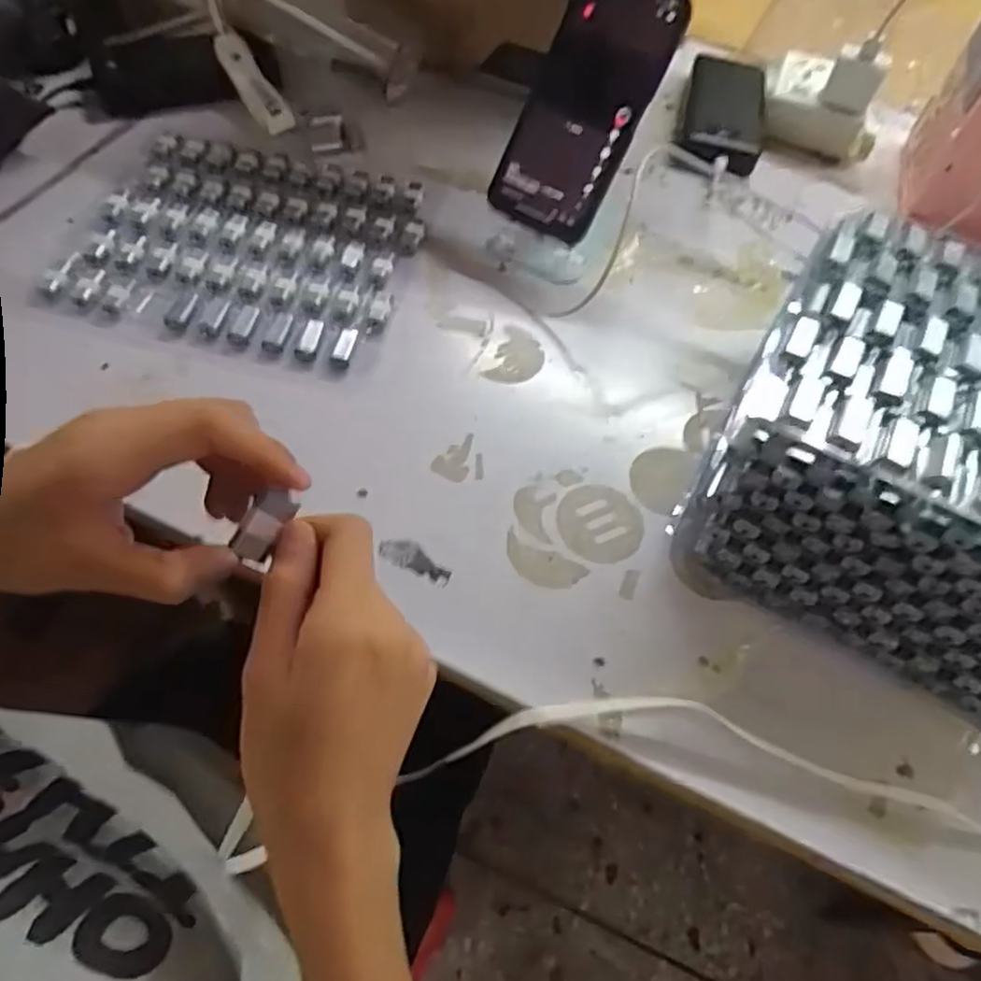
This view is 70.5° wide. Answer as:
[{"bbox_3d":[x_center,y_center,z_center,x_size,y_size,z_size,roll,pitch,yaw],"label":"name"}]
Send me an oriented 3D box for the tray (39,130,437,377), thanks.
[{"bbox_3d":[-0.183,-0.189,0.539,0.240,0.029,0.204,13,60,2],"label":"tray"}]

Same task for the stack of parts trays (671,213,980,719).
[{"bbox_3d":[0.274,-0.020,0.410,0.243,0.114,0.235,27,63,12],"label":"stack of parts trays"}]

